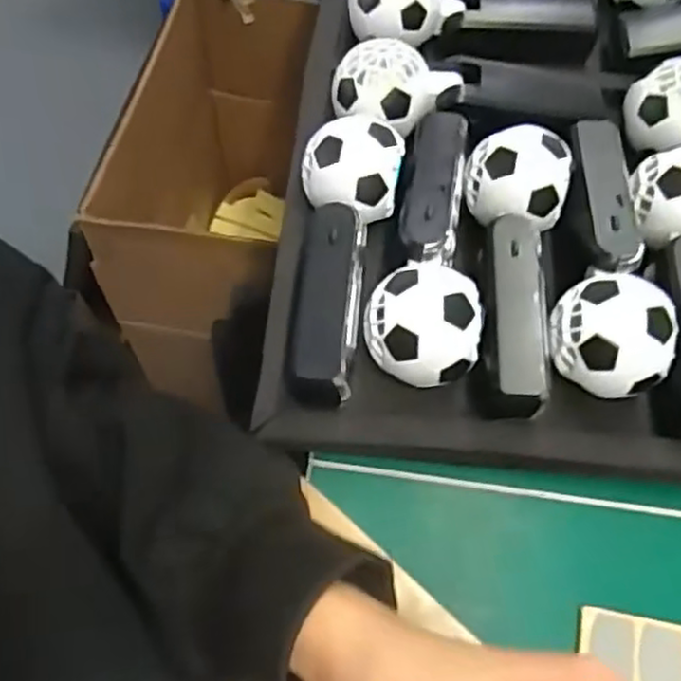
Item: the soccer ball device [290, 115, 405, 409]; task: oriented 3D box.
[{"bbox_3d":[-0.003,-0.045,0.398,0.052,0.063,0.156,9,62,3],"label":"soccer ball device"}]

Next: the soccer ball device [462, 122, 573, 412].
[{"bbox_3d":[0.094,-0.040,0.392,0.052,0.057,0.155,8,62,2],"label":"soccer ball device"}]

